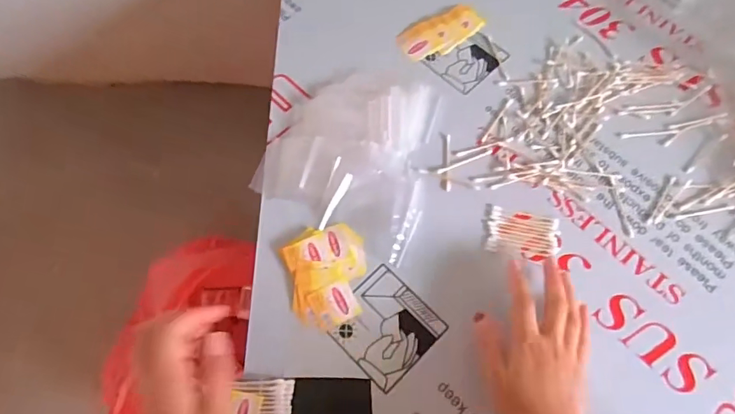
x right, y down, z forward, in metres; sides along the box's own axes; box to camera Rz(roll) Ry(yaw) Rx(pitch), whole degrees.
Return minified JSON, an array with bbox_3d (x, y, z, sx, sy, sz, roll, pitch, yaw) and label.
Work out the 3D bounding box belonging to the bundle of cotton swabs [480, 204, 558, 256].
[{"bbox_3d":[0.164,0.026,0.517,0.080,0.004,0.051,8,67,2],"label":"bundle of cotton swabs"}]

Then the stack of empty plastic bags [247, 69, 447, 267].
[{"bbox_3d":[-0.004,-0.067,0.545,0.179,0.015,0.204,26,68,9],"label":"stack of empty plastic bags"}]

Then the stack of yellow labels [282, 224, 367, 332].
[{"bbox_3d":[-0.039,0.068,0.491,0.079,0.009,0.101,-11,67,-6],"label":"stack of yellow labels"}]

